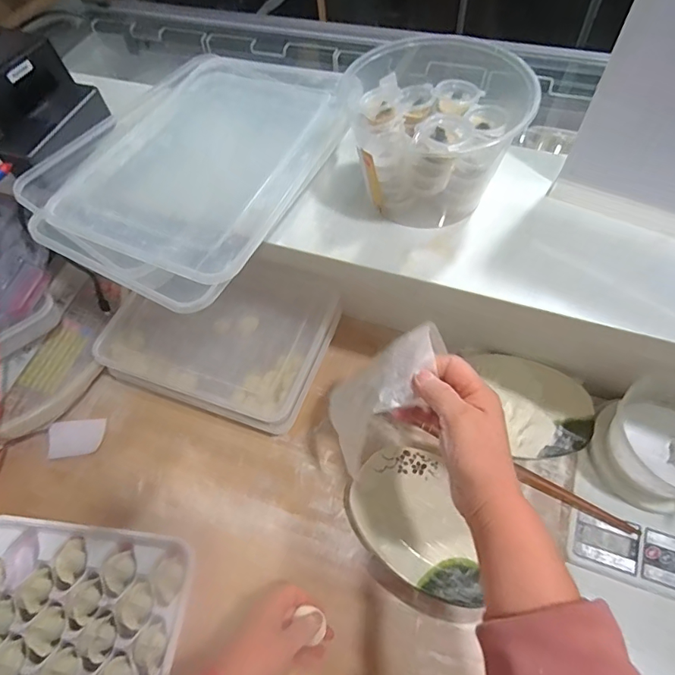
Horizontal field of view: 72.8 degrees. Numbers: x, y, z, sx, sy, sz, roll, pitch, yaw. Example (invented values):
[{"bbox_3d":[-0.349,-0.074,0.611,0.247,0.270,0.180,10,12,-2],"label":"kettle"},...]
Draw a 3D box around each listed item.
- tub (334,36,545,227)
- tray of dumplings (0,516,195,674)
[{"bbox_3d":[0.084,-0.184,0.434,0.133,0.110,0.146,-2,60,3],"label":"tub"},{"bbox_3d":[-0.313,0.334,0.513,0.282,0.040,0.221,3,61,7],"label":"tray of dumplings"}]

